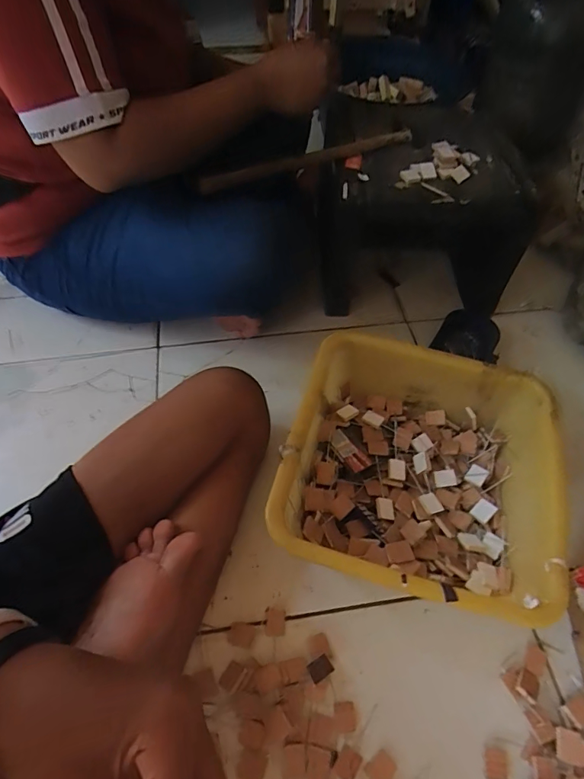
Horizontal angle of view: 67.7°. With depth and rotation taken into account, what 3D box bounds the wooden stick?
[{"bbox_3d":[0.023,-0.313,0.592,0.306,0.020,0.019,-18,57,-13],"label":"wooden stick"}]

